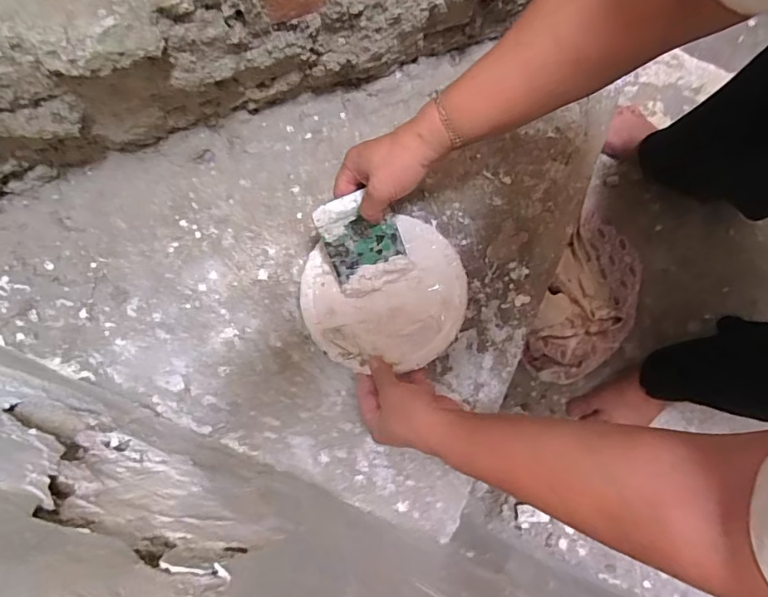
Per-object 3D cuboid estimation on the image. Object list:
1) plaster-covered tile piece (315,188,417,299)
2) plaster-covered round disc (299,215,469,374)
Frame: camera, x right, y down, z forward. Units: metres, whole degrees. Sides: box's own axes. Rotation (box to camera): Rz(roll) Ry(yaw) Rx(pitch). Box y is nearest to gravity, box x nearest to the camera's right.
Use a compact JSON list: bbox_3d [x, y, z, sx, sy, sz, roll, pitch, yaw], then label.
[{"bbox_3d":[-0.021,-0.058,0.506,0.079,0.011,0.104,-23,110,-4],"label":"plaster-covered tile piece"},{"bbox_3d":[0.003,-0.002,0.522,0.174,0.011,0.155,-23,80,-4],"label":"plaster-covered round disc"}]

